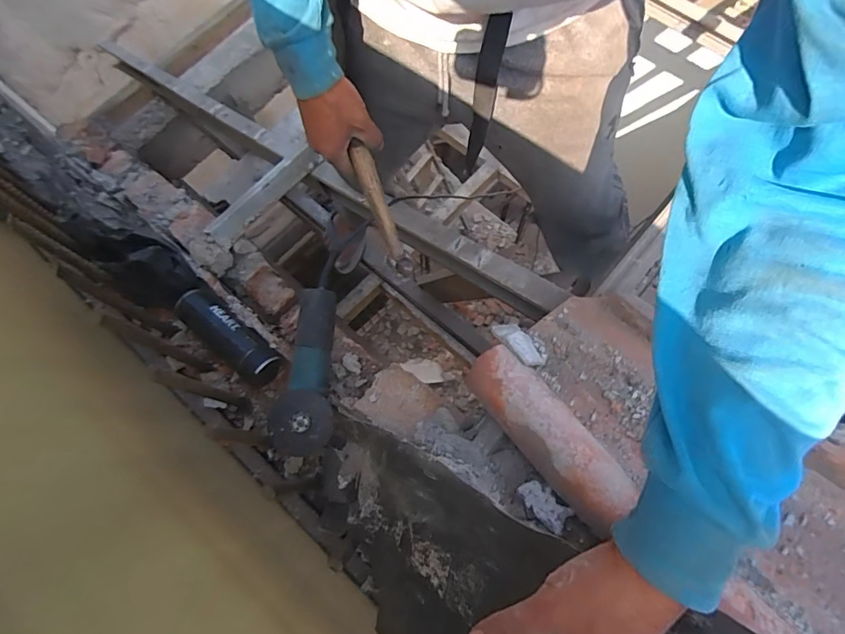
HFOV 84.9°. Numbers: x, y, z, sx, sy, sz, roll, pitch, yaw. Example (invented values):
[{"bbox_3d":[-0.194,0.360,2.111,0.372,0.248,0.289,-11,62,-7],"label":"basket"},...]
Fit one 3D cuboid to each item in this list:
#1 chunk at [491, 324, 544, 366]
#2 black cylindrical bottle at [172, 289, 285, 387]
[{"bbox_3d":[0.118,0.031,0.562,0.029,0.015,0.070,-39,76,-10],"label":"chunk"},{"bbox_3d":[-0.361,0.034,0.853,0.238,0.064,0.079,36,77,12],"label":"black cylindrical bottle"}]

